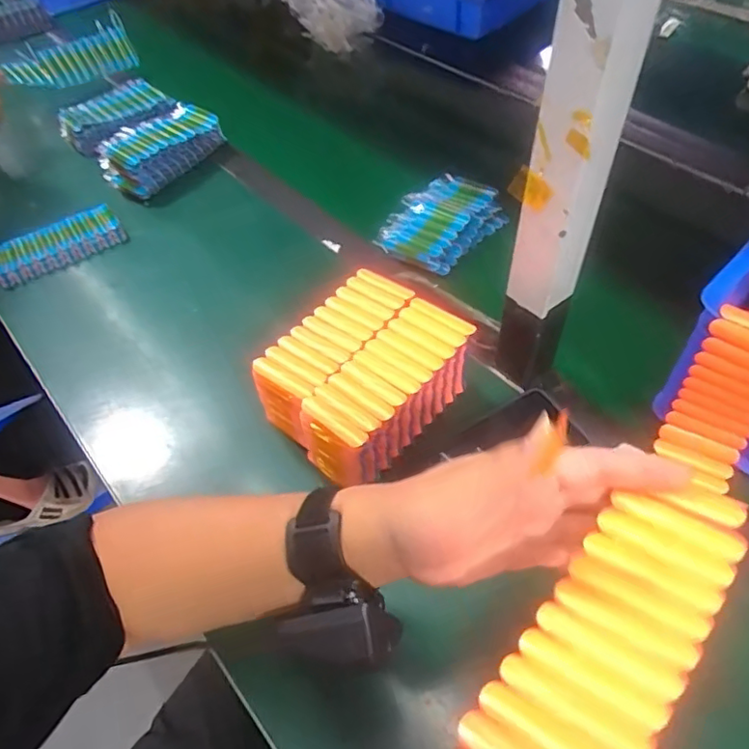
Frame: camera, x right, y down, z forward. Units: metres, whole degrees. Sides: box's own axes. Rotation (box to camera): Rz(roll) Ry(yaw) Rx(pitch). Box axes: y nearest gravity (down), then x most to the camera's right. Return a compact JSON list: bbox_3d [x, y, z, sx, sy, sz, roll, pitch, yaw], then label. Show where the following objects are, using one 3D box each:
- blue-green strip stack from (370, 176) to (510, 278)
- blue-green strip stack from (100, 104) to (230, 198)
[{"bbox_3d":[0.079,-0.186,0.716,0.104,0.034,0.157,35,61,26],"label":"blue-green strip stack"},{"bbox_3d":[-0.301,-0.319,0.829,0.094,0.056,0.161,25,58,21],"label":"blue-green strip stack"}]

